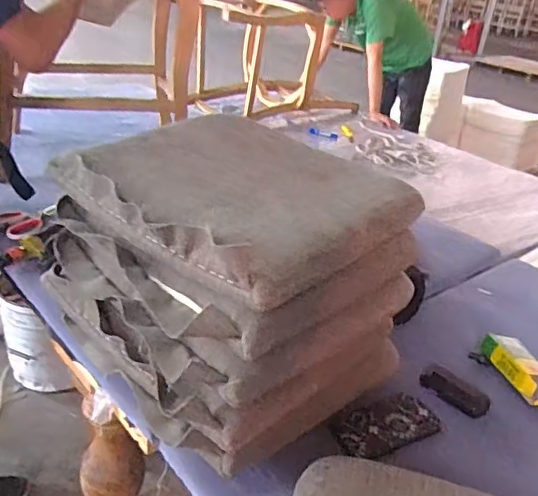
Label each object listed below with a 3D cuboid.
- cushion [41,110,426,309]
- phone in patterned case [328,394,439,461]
[{"bbox_3d":[-0.045,-0.084,0.793,0.397,0.071,0.338,29,35,34],"label":"cushion"},{"bbox_3d":[0.168,0.256,0.810,0.161,0.015,0.077,-10,33,-28],"label":"phone in patterned case"}]

